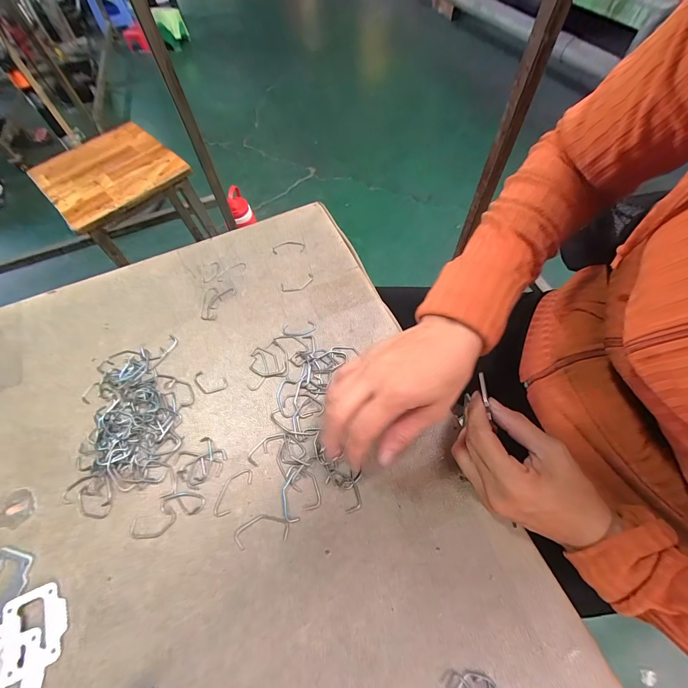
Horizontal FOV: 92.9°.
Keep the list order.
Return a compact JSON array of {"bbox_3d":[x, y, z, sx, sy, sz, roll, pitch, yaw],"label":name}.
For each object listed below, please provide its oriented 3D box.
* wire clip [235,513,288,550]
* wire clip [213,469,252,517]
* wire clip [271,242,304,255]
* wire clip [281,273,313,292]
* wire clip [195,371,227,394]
[{"bbox_3d":[-0.069,0.155,0.272,0.045,0.004,0.021,-11,62,-4],"label":"wire clip"},{"bbox_3d":[-0.099,0.129,0.287,0.019,0.004,0.044,29,66,16],"label":"wire clip"},{"bbox_3d":[-0.071,-0.124,0.419,0.041,0.004,0.018,-11,62,-4],"label":"wire clip"},{"bbox_3d":[-0.056,-0.073,0.393,0.041,0.004,0.019,-25,64,-11],"label":"wire clip"},{"bbox_3d":[-0.139,0.041,0.336,0.036,0.004,0.020,13,63,9],"label":"wire clip"}]

